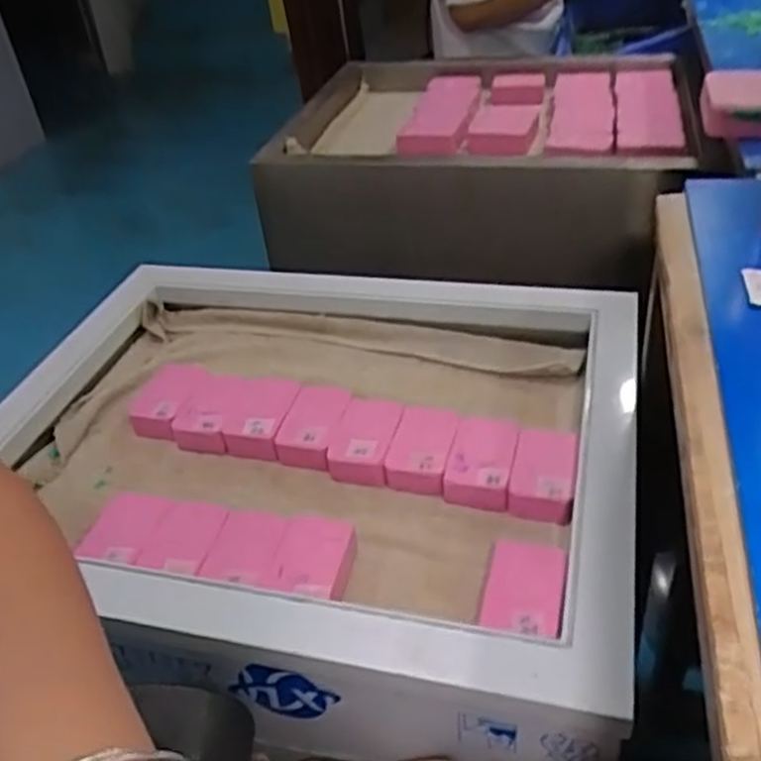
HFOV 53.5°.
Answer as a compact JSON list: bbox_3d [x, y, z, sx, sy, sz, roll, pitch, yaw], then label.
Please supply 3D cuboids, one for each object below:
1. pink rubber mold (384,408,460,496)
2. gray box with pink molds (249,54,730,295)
[{"bbox_3d":[0.032,0.053,0.569,0.043,0.030,0.059,7,39,17],"label":"pink rubber mold"},{"bbox_3d":[0.130,-0.287,0.991,0.507,0.162,0.400,4,38,14],"label":"gray box with pink molds"}]

